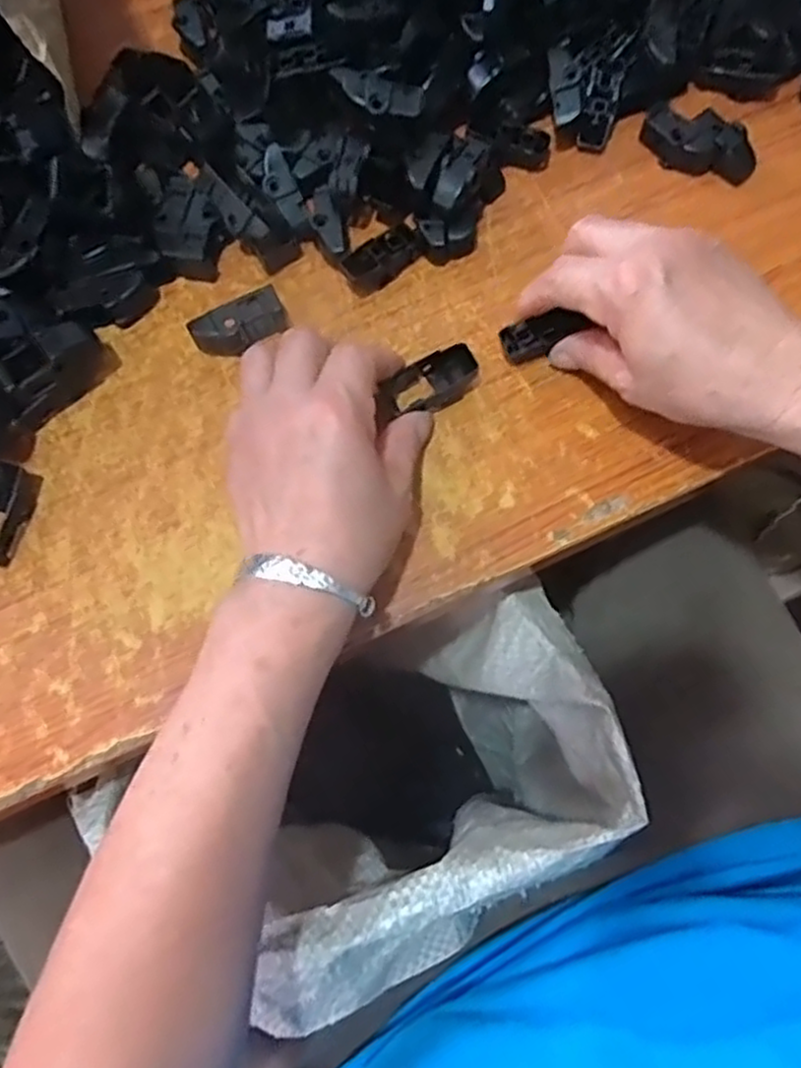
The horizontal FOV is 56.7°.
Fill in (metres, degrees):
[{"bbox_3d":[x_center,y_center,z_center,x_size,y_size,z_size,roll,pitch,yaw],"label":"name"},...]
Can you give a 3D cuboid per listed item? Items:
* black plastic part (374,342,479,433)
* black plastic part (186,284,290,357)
[{"bbox_3d":[0.014,-0.077,0.381,0.051,0.019,0.027,-31,76,-7],"label":"black plastic part"},{"bbox_3d":[-0.084,-0.110,0.390,0.049,0.018,0.020,-22,75,-6],"label":"black plastic part"}]

